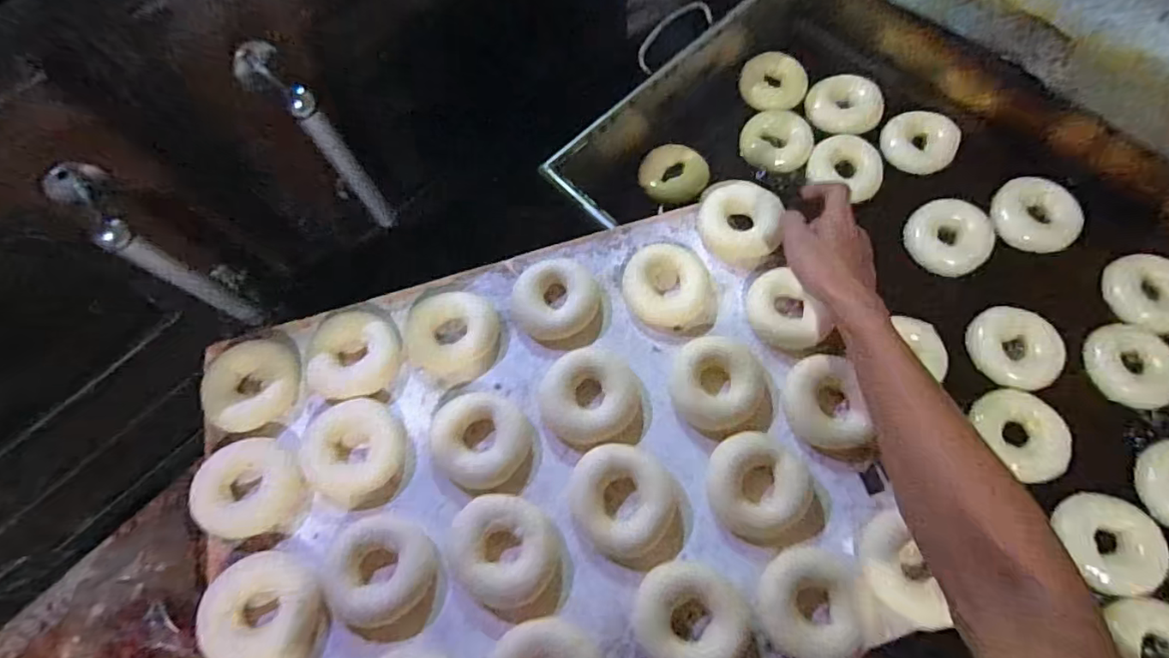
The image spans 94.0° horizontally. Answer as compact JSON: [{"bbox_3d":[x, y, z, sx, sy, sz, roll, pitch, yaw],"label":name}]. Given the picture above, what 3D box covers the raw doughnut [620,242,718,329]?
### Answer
[{"bbox_3d":[0.085,-0.041,0.537,0.090,0.032,0.074,6,61,2],"label":"raw doughnut"}]

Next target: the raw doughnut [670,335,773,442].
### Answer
[{"bbox_3d":[0.128,0.052,0.504,0.090,0.029,0.088,-1,63,1],"label":"raw doughnut"}]

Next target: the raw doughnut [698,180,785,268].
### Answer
[{"bbox_3d":[0.157,-0.107,0.553,0.078,0.032,0.079,6,64,5],"label":"raw doughnut"}]

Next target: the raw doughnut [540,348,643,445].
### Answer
[{"bbox_3d":[0.005,0.061,0.496,0.089,0.022,0.082,-1,63,1],"label":"raw doughnut"}]

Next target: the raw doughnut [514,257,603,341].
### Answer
[{"bbox_3d":[-0.028,-0.032,0.539,0.082,0.028,0.082,-1,63,1],"label":"raw doughnut"}]

